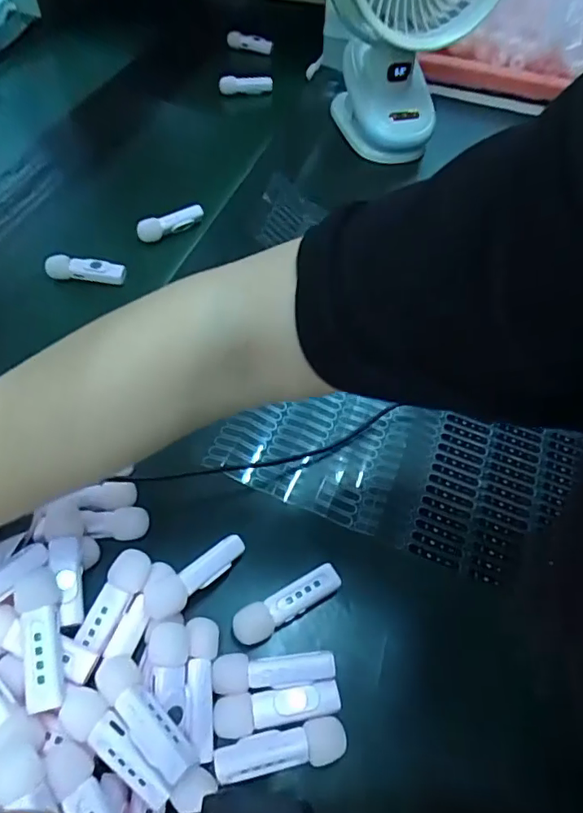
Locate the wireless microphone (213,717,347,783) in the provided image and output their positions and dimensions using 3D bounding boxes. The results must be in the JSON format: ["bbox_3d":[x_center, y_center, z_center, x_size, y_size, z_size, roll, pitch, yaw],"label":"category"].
[{"bbox_3d":[-0.005,0.171,0.260,0.064,0.020,0.020,-10,56,-8],"label":"wireless microphone"}]

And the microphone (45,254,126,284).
[{"bbox_3d":[-0.175,-0.116,0.446,0.066,0.017,0.013,8,55,4],"label":"microphone"}]

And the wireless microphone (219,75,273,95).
[{"bbox_3d":[-0.056,-0.392,0.640,0.065,0.023,0.023,4,55,1],"label":"wireless microphone"}]

